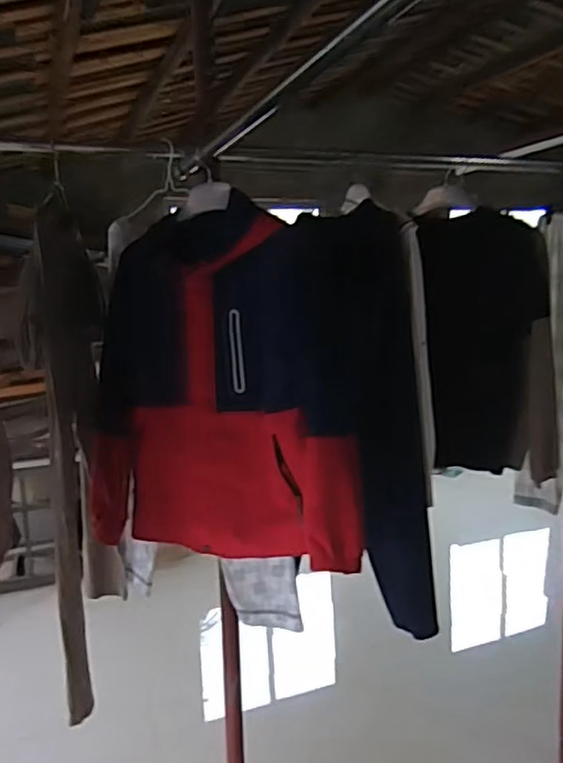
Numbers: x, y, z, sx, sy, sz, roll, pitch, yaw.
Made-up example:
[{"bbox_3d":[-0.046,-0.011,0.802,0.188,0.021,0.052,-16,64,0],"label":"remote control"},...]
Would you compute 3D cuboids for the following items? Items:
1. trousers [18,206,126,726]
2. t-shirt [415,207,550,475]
[{"bbox_3d":[-0.437,0.121,1.364,0.092,0.935,0.443,-3,9,-9],"label":"trousers"},{"bbox_3d":[0.550,-0.096,1.789,0.078,0.714,0.384,-9,12,-29],"label":"t-shirt"}]

